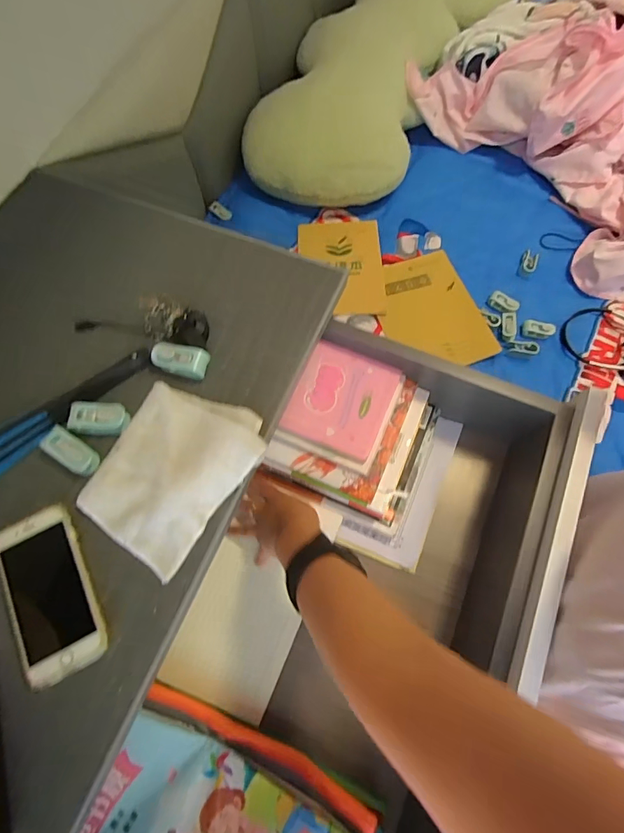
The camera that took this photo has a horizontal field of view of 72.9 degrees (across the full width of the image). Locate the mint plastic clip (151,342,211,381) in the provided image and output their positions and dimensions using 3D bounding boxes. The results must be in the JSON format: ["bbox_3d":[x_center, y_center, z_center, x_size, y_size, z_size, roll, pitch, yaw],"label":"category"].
[{"bbox_3d":[-0.137,-0.059,0.442,0.058,0.020,0.027,12,71,6],"label":"mint plastic clip"}]

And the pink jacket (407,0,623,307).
[{"bbox_3d":[0.628,-0.630,0.881,0.576,0.182,0.727,-34,73,-10],"label":"pink jacket"}]

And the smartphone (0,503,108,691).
[{"bbox_3d":[-0.232,0.153,0.370,0.071,0.004,0.140,-25,71,-7],"label":"smartphone"}]

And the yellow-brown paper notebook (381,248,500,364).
[{"bbox_3d":[0.224,-0.206,0.822,0.184,0.008,0.251,-18,70,-5],"label":"yellow-brown paper notebook"}]

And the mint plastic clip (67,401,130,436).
[{"bbox_3d":[-0.211,0.001,0.421,0.055,0.018,0.028,-1,70,1],"label":"mint plastic clip"}]

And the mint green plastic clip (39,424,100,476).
[{"bbox_3d":[-0.233,0.034,0.408,0.056,0.013,0.026,39,75,0],"label":"mint green plastic clip"}]

